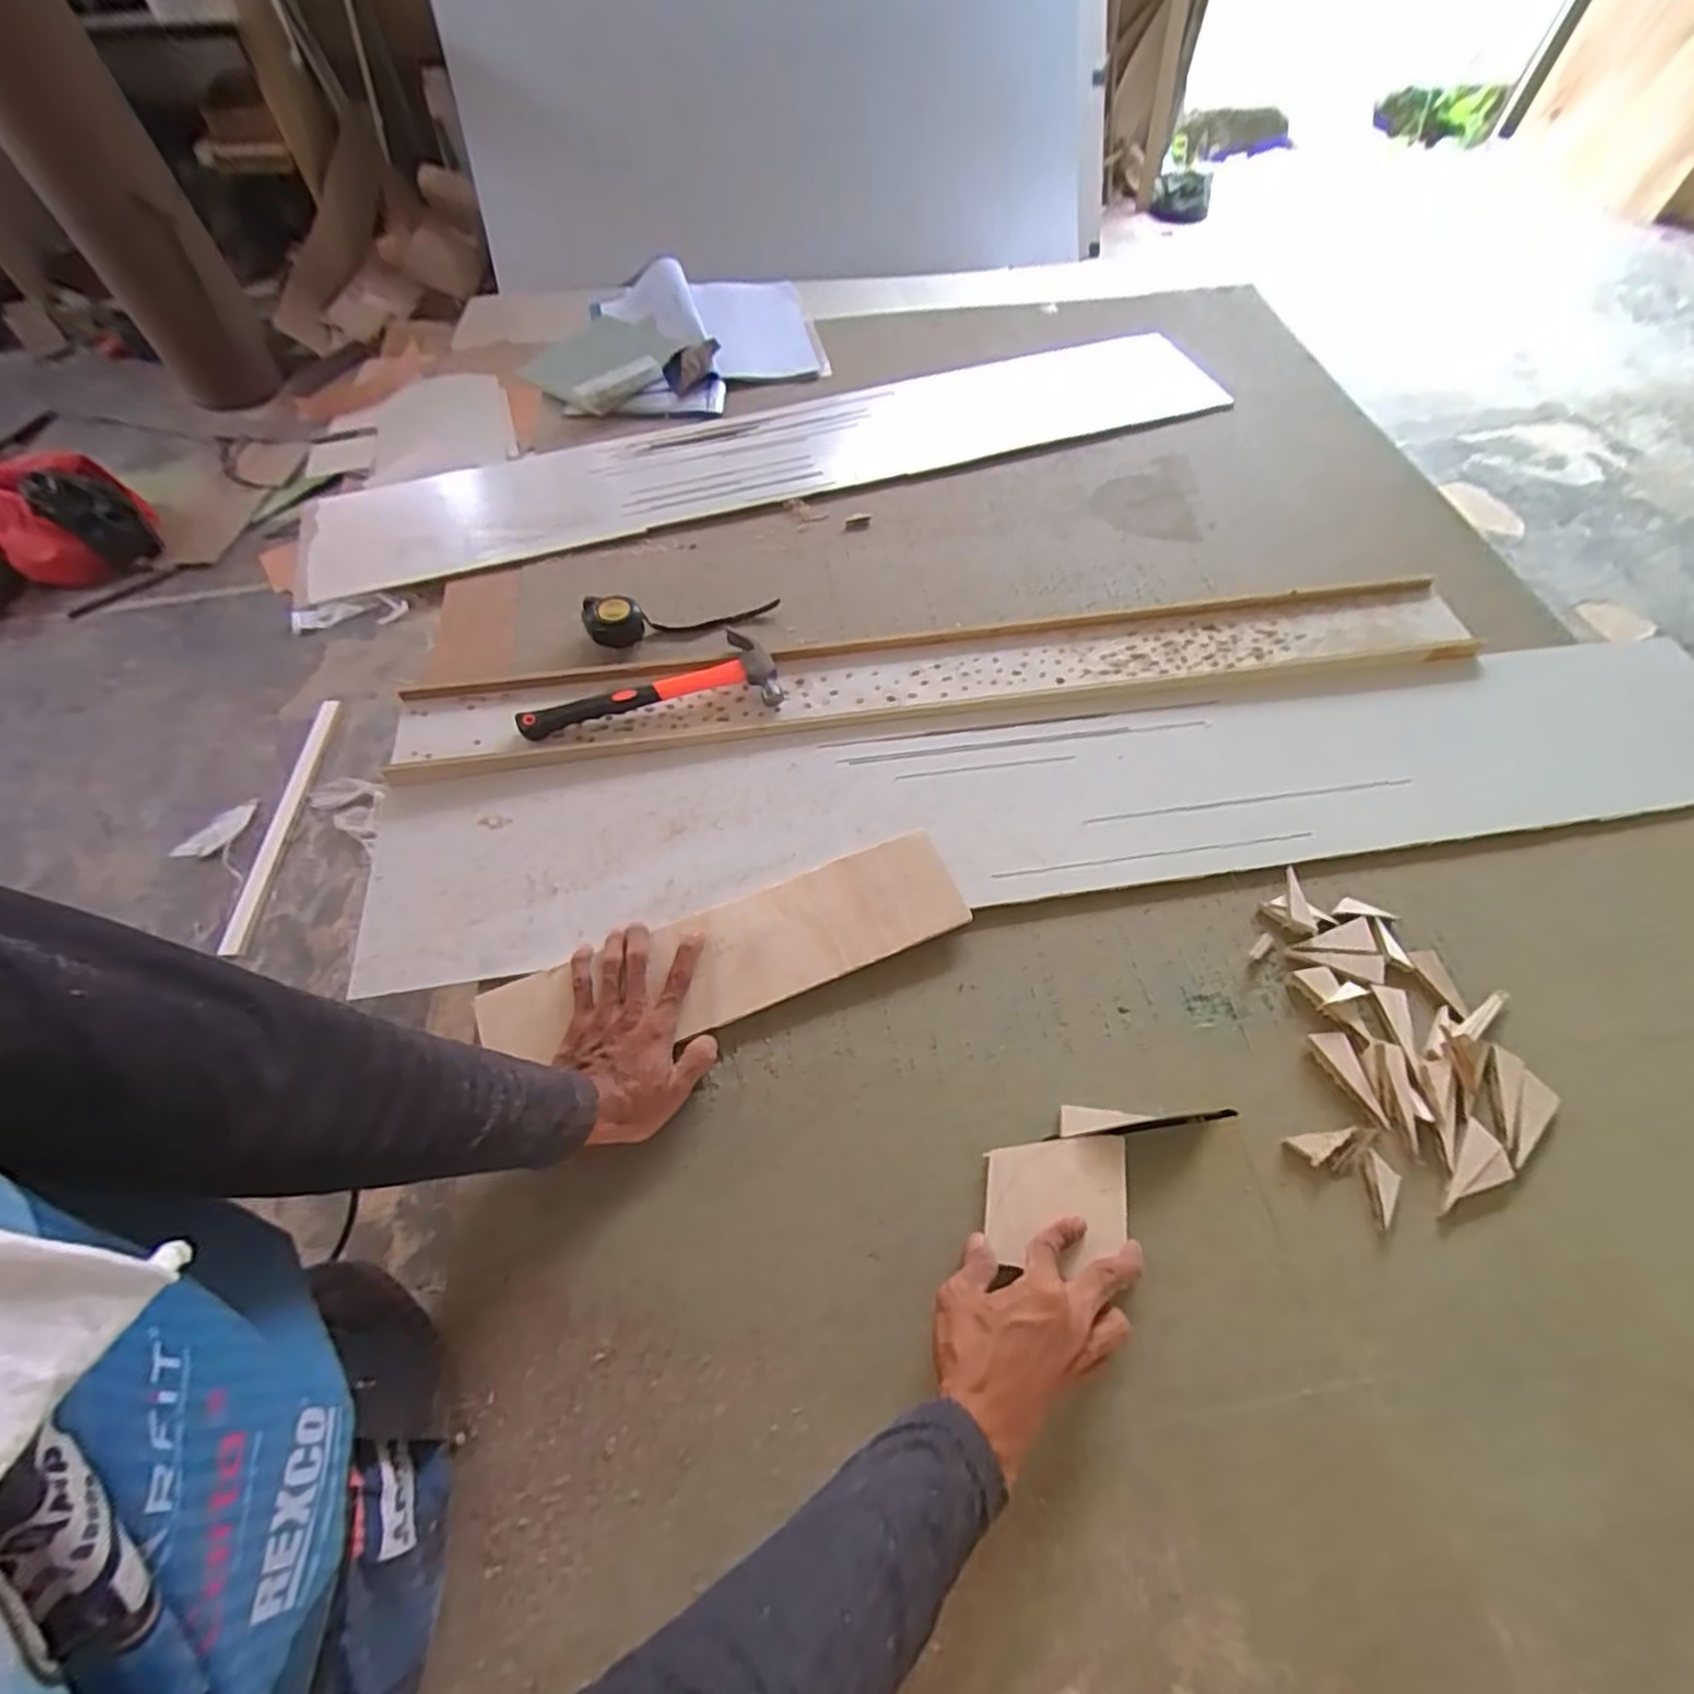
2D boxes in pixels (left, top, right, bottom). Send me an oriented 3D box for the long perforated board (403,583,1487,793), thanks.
[{"bbox_3d":[0.105,-0.187,0.778,1.140,0.018,0.116,-7,62,-3],"label":"long perforated board"}]

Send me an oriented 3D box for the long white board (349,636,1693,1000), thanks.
[{"bbox_3d":[0.223,-0.061,0.708,1.354,0.026,0.231,-8,62,-4],"label":"long white board"}]

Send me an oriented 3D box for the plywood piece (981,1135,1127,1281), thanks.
[{"bbox_3d":[0.156,0.257,0.524,0.111,0.010,0.076,-6,62,-3],"label":"plywood piece"}]

